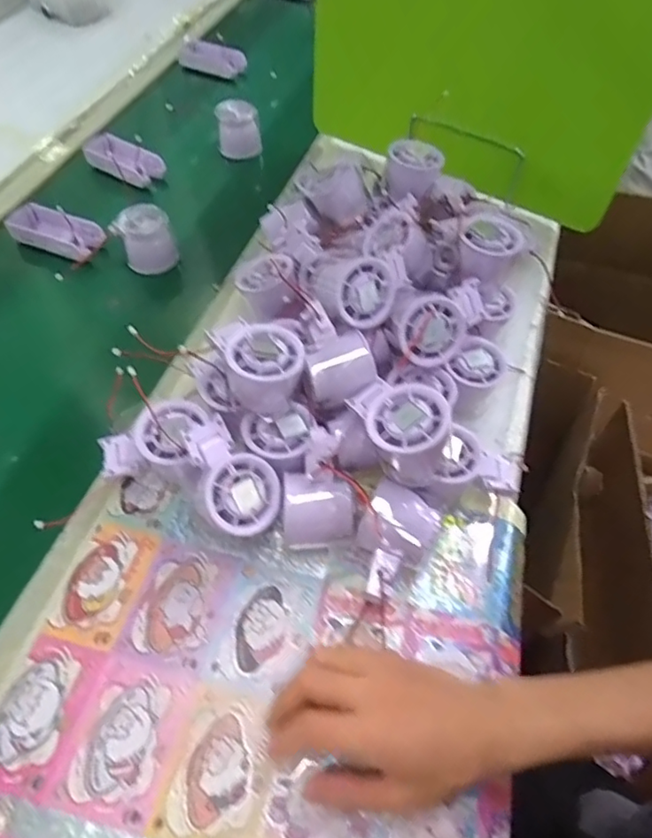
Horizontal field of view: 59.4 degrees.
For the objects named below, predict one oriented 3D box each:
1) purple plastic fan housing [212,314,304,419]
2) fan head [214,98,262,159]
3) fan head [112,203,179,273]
[{"bbox_3d":[-0.054,-0.048,0.455,0.059,0.054,0.079,-24,59,-17],"label":"purple plastic fan housing"},{"bbox_3d":[-0.124,-0.401,0.791,0.063,0.065,0.061,-9,55,-8],"label":"fan head"},{"bbox_3d":[-0.208,-0.204,0.658,0.063,0.057,0.057,-19,57,-14],"label":"fan head"}]

